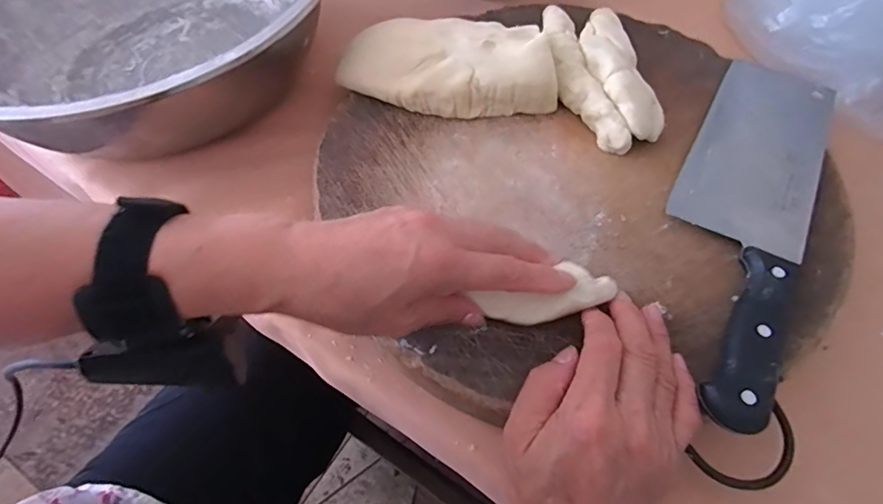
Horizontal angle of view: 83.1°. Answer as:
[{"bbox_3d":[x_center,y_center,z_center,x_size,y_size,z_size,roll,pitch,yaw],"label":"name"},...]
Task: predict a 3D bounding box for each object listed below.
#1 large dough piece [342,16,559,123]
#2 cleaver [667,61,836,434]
[{"bbox_3d":[0.001,-0.144,0.379,0.174,0.039,0.078,10,59,7],"label":"large dough piece"},{"bbox_3d":[0.195,-0.033,0.320,0.079,0.020,0.288,26,63,16],"label":"cleaver"}]

